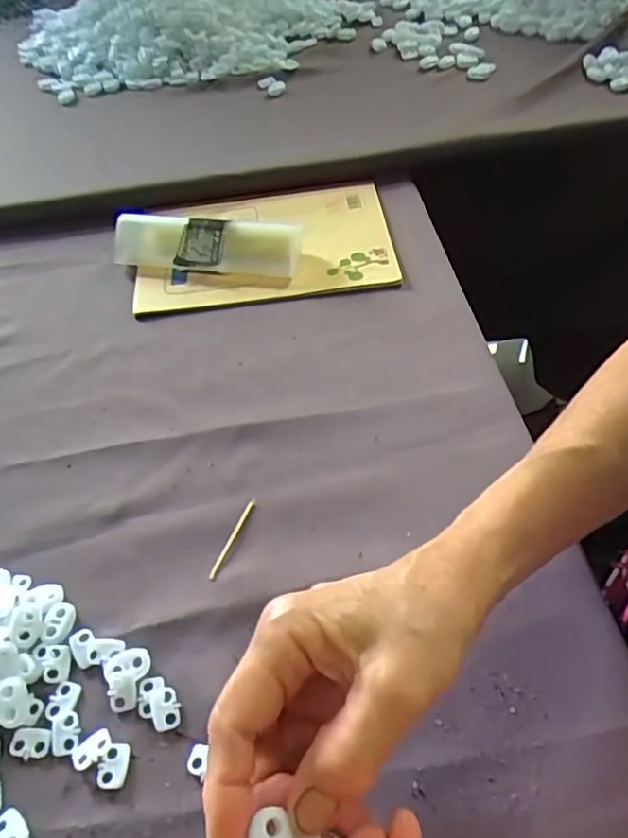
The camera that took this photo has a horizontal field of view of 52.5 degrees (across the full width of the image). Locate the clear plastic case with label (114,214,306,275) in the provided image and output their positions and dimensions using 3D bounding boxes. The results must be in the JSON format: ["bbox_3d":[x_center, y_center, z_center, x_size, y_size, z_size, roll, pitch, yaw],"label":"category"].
[{"bbox_3d":[-0.091,-0.142,0.510,0.154,0.030,0.045,6,51,11],"label":"clear plastic case with label"}]

